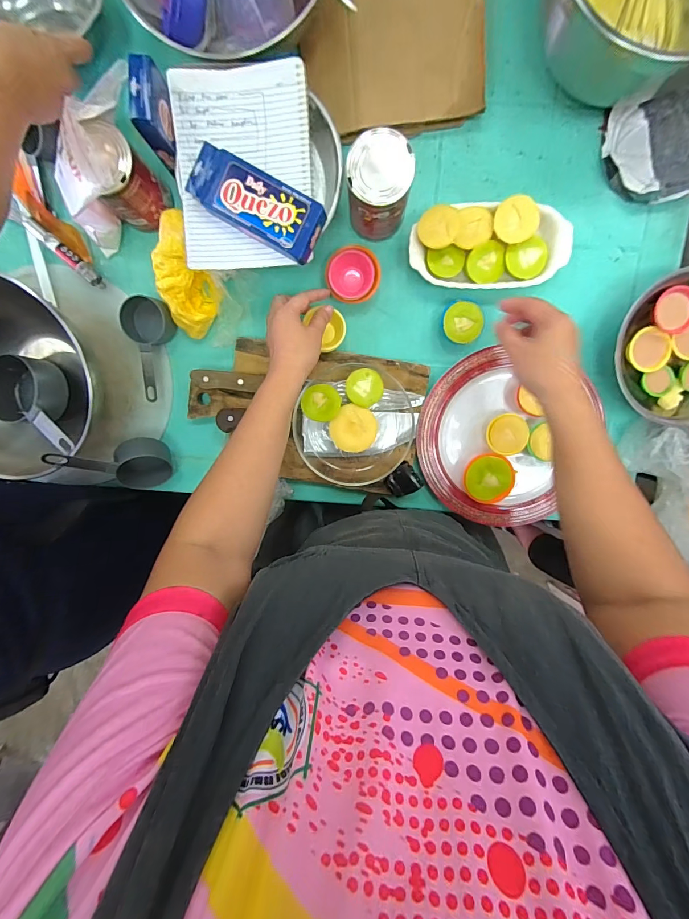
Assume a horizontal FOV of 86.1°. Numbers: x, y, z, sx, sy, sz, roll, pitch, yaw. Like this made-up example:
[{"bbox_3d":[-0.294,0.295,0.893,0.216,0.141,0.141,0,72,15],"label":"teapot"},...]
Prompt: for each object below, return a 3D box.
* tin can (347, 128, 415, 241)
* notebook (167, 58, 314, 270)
[{"bbox_3d":[0.040,-0.314,0.429,0.073,0.105,0.068,10,100,0],"label":"tin can"},{"bbox_3d":[-0.112,-0.325,0.415,0.148,0.014,0.196,-2,103,3],"label":"notebook"}]

